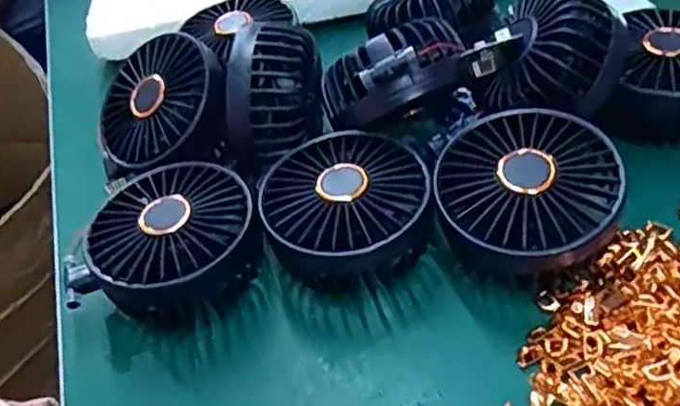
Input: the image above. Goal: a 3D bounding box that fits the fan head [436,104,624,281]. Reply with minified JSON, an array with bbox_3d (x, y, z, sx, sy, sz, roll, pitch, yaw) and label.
[{"bbox_3d":[0.091,0.002,0.345,0.085,0.055,0.087,-1,43,12],"label":"fan head"}]

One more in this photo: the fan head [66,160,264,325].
[{"bbox_3d":[-0.090,0.021,0.370,0.090,0.046,0.082,-4,41,3],"label":"fan head"}]

